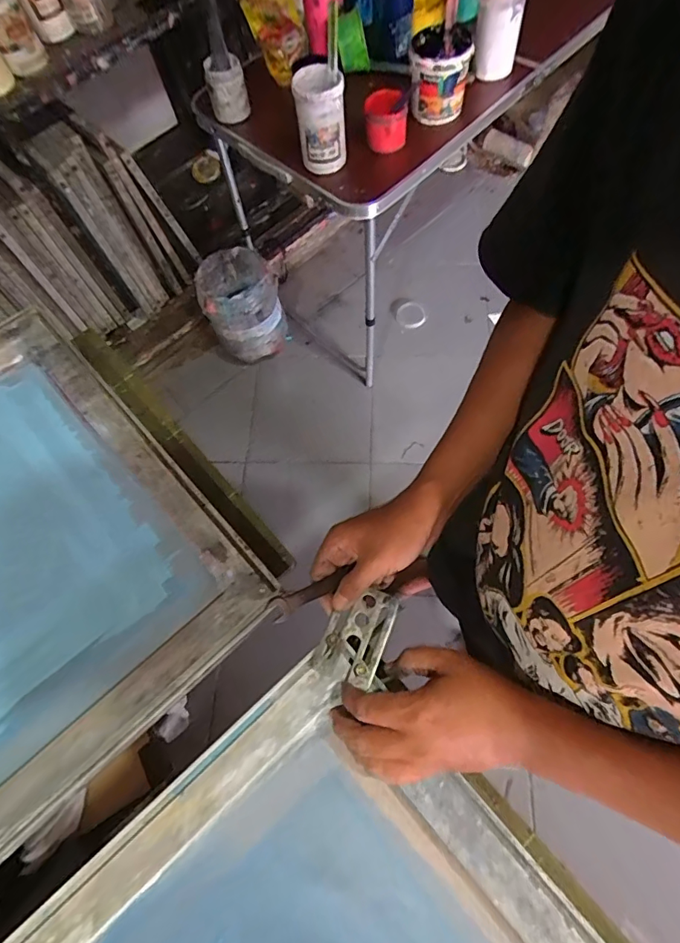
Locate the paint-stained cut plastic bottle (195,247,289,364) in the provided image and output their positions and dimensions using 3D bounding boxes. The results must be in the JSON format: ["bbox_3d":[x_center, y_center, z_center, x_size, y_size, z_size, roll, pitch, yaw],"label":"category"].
[{"bbox_3d":[-0.315,-0.523,1.551,0.233,0.346,0.220,-2,68,5],"label":"paint-stained cut plastic bottle"}]

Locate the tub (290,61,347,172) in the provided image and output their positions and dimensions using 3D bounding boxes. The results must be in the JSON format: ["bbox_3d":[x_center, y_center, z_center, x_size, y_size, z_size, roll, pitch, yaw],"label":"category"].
[{"bbox_3d":[-0.037,-0.692,0.940,0.092,0.161,0.114,-5,68,3],"label":"tub"}]

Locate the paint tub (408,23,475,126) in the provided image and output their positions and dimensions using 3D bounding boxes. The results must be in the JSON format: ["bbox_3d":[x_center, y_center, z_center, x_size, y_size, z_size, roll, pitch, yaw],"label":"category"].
[{"bbox_3d":[0.200,-0.803,0.968,0.118,0.131,0.143,6,69,8],"label":"paint tub"}]

